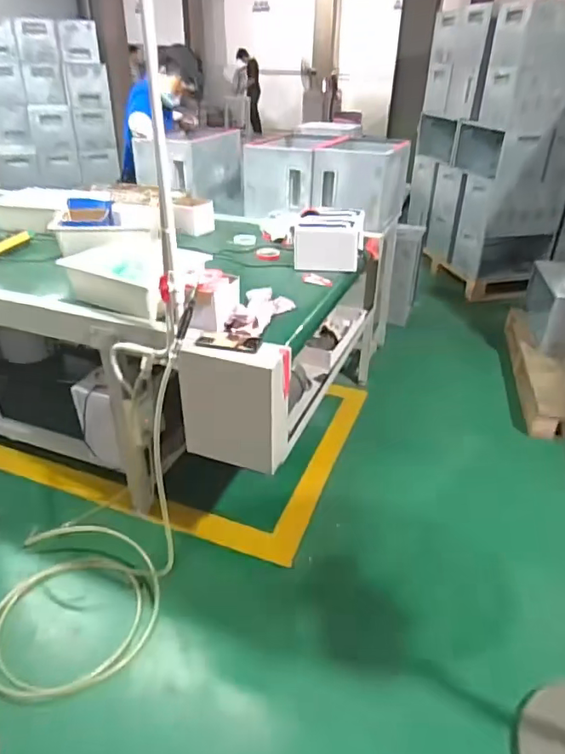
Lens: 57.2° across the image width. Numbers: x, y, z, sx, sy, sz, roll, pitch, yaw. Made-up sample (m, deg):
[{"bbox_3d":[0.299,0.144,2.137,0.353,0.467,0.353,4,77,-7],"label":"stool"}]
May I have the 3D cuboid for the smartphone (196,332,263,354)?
[{"bbox_3d":[-0.133,-0.090,1.299,0.161,0.011,0.072,10,33,13],"label":"smartphone"}]

